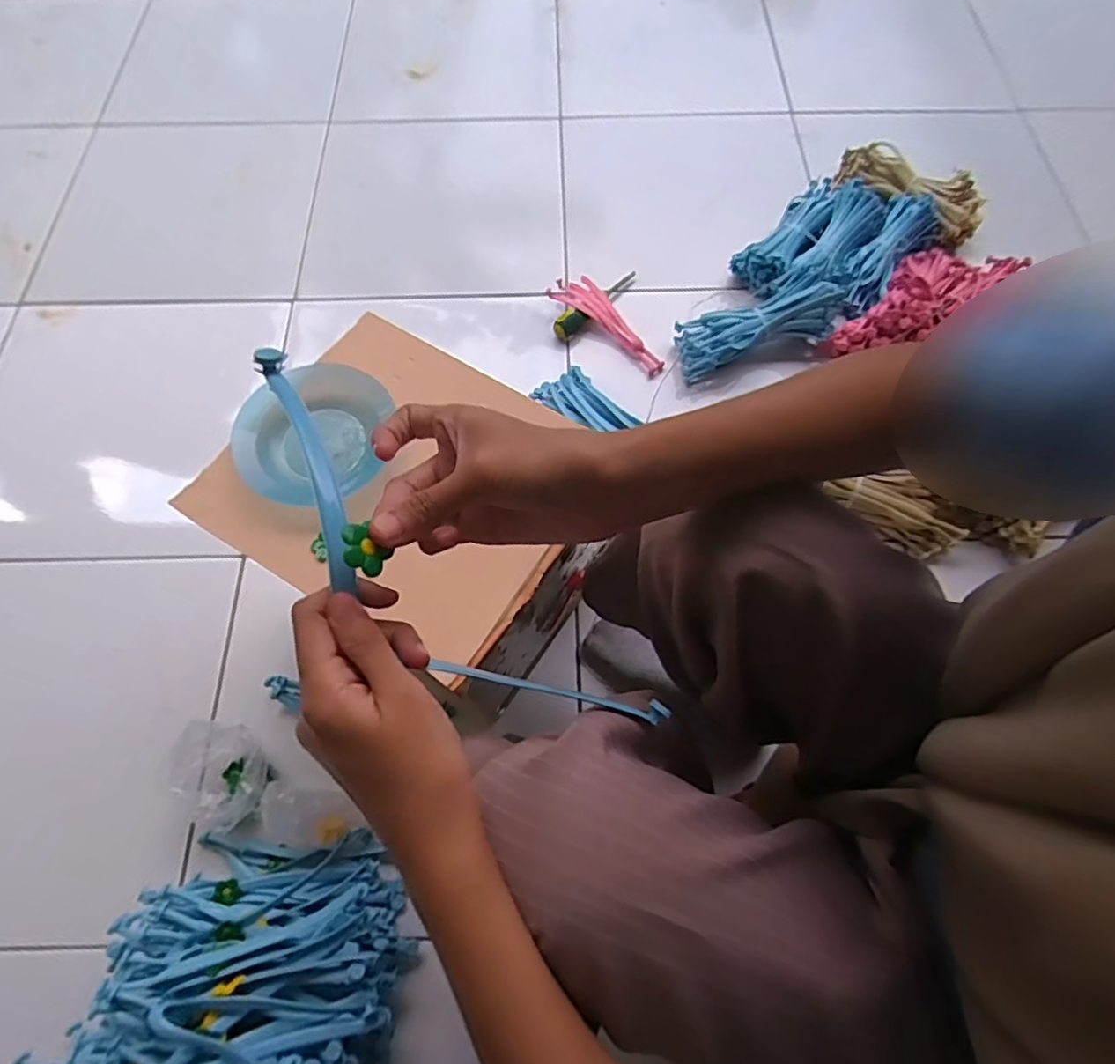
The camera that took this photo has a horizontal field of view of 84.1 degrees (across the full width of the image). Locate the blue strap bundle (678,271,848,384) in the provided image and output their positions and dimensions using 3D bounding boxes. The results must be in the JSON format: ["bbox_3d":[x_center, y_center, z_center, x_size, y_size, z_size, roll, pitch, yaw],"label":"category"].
[{"bbox_3d":[0.269,-0.278,0.829,0.229,0.052,0.079,-20,68,6],"label":"blue strap bundle"}]

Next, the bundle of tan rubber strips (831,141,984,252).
[{"bbox_3d":[0.532,-0.521,0.930,0.082,0.054,0.228,-38,72,-14],"label":"bundle of tan rubber strips"}]

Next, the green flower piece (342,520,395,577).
[{"bbox_3d":[-0.079,0.007,0.253,0.021,0.005,0.018,44,55,-26],"label":"green flower piece"}]

